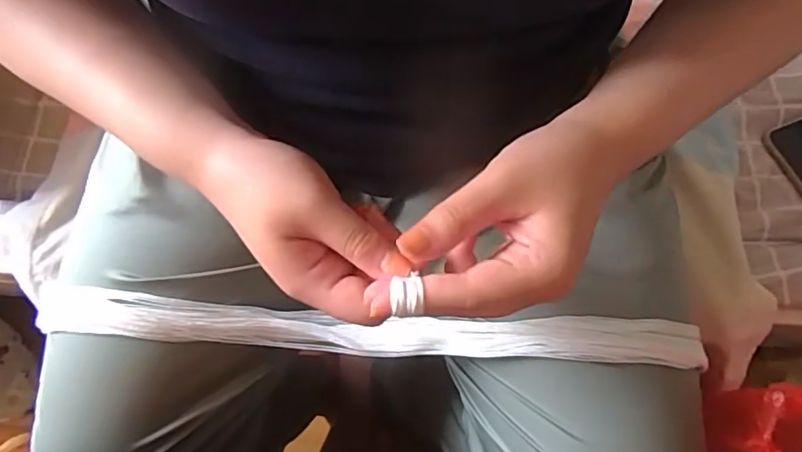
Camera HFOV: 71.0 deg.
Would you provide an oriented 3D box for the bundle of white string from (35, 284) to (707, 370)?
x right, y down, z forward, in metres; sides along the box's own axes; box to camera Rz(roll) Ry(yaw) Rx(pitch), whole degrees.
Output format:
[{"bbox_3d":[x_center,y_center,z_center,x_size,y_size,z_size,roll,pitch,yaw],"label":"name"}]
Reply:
[{"bbox_3d":[-0.029,0.075,0.408,0.483,0.042,0.032,3,73,2],"label":"bundle of white string"}]

